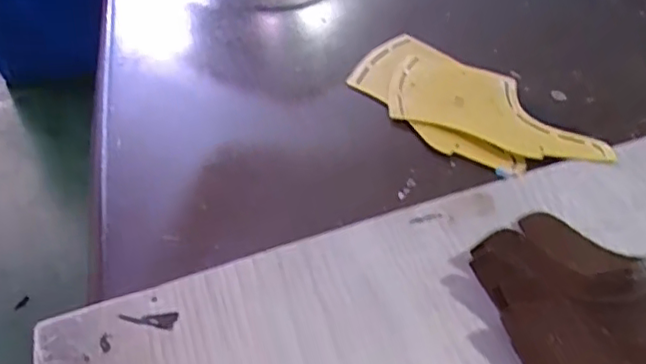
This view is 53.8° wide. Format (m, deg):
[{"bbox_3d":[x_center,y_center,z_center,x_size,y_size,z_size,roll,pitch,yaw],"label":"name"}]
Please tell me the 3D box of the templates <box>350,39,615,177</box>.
[{"bbox_3d":[0.085,-0.045,0.392,0.077,0.009,0.162,-27,50,-25],"label":"templates"}]

